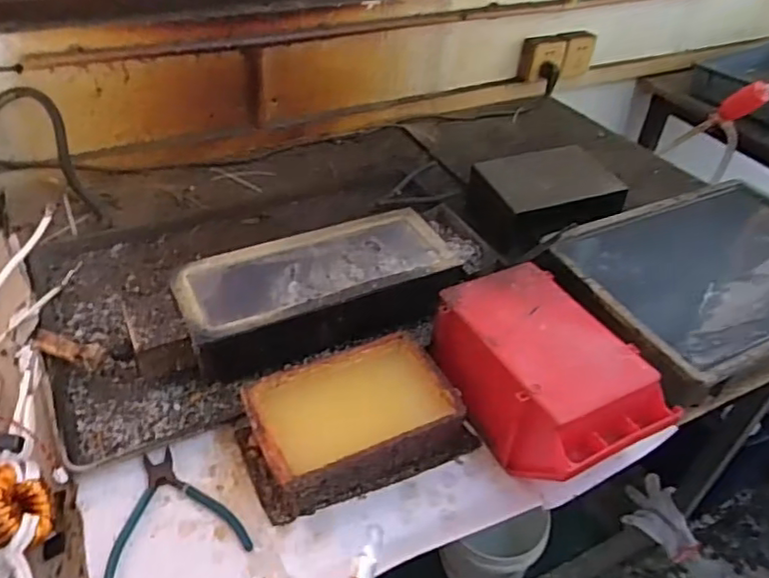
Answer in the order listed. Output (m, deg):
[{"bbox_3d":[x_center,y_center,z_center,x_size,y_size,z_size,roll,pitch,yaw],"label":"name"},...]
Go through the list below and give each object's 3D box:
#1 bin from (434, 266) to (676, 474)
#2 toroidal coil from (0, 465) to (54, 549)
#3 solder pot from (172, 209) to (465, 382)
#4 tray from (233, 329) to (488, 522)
[{"bbox_3d":[0.165,0.096,0.662,0.154,0.119,0.234,-17,46,-24],"label":"bin"},{"bbox_3d":[-0.334,0.197,0.542,0.056,0.063,0.073,-14,44,-20],"label":"toroidal coil"},{"bbox_3d":[-0.083,0.001,0.783,0.341,0.090,0.154,-15,45,-21],"label":"solder pot"},{"bbox_3d":[-0.031,0.132,0.648,0.230,0.074,0.147,-16,45,-22],"label":"tray"}]

